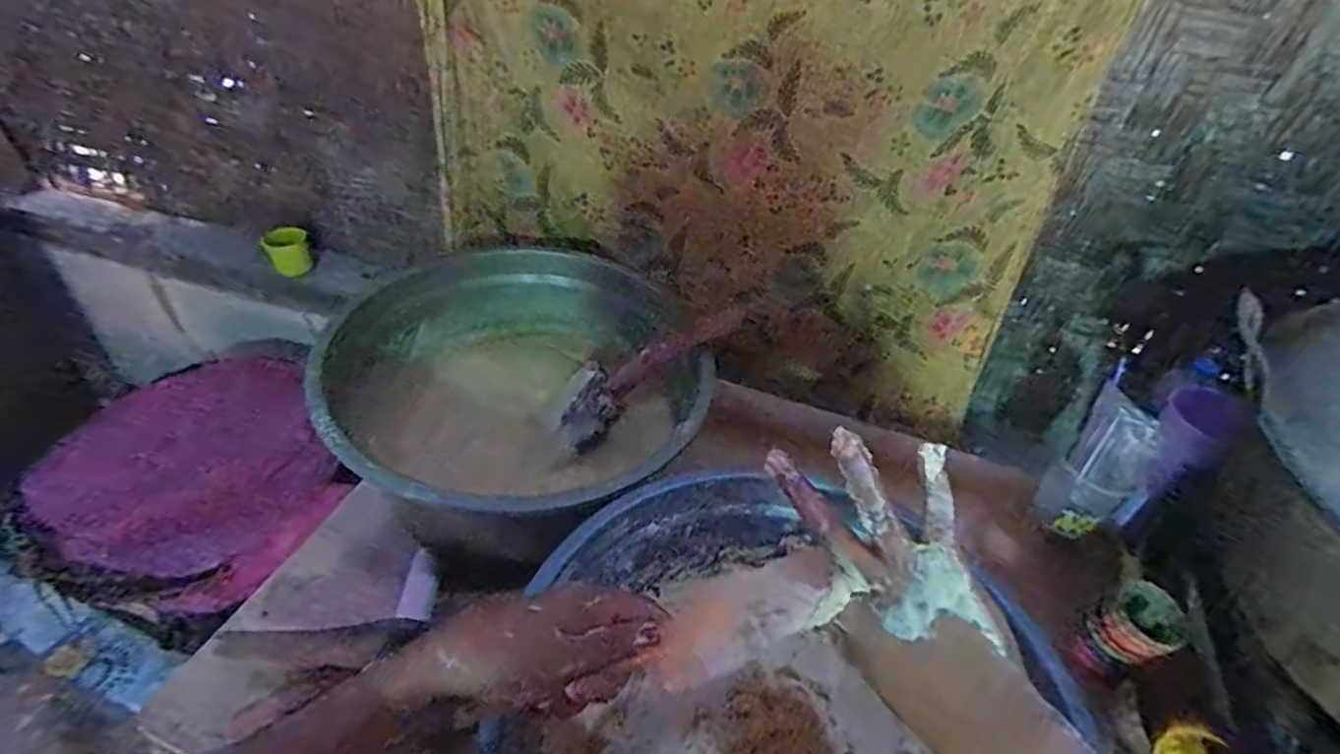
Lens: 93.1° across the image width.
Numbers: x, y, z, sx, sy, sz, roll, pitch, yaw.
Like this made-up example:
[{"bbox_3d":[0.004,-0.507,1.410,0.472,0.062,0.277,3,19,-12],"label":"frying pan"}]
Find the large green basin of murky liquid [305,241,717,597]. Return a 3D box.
[{"bbox_3d":[-0.179,-0.006,0.767,0.425,0.161,0.366,-27,50,-29],"label":"large green basin of murky liquid"}]

